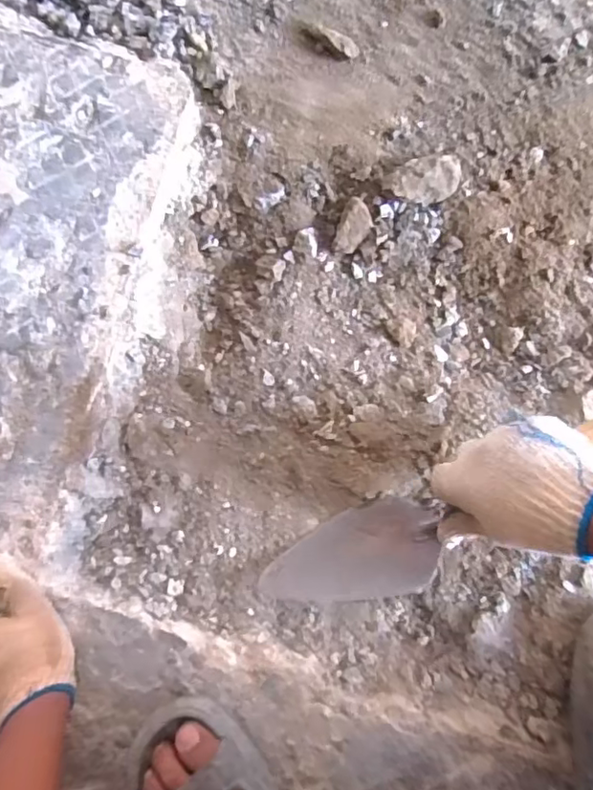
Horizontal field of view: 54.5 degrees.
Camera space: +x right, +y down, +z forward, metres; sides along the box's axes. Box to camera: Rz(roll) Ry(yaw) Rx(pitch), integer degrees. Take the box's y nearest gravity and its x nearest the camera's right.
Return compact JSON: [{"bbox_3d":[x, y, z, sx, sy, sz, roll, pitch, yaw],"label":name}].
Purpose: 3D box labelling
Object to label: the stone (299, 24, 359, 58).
[{"bbox_3d":[0.033,-0.353,0.568,0.062,0.017,0.019,29,88,5],"label":"stone"}]

